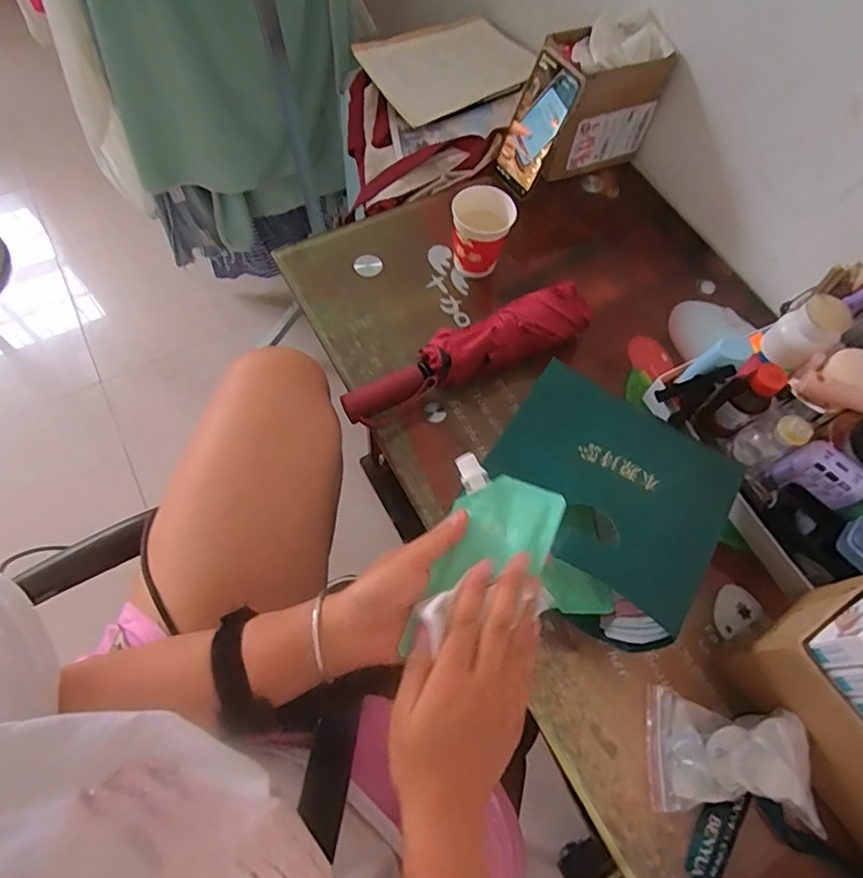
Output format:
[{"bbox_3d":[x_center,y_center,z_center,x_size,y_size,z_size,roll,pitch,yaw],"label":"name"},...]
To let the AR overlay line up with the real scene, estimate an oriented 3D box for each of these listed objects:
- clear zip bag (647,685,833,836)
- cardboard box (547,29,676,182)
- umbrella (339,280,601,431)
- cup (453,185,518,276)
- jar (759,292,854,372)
[{"bbox_3d":[0.248,0.267,0.467,0.106,0.071,0.093,9,64,2],"label":"clear zip bag"},{"bbox_3d":[0.213,-0.445,0.748,0.157,0.143,0.089,-19,67,-12],"label":"cardboard box"},{"bbox_3d":[0.042,-0.091,0.627,0.295,0.060,0.064,-25,68,-14],"label":"umbrella"},{"bbox_3d":[0.059,-0.247,0.686,0.070,0.097,0.068,1,64,-2],"label":"cup"},{"bbox_3d":[0.375,-0.107,0.559,0.054,0.058,0.051,1,64,-2],"label":"jar"}]

